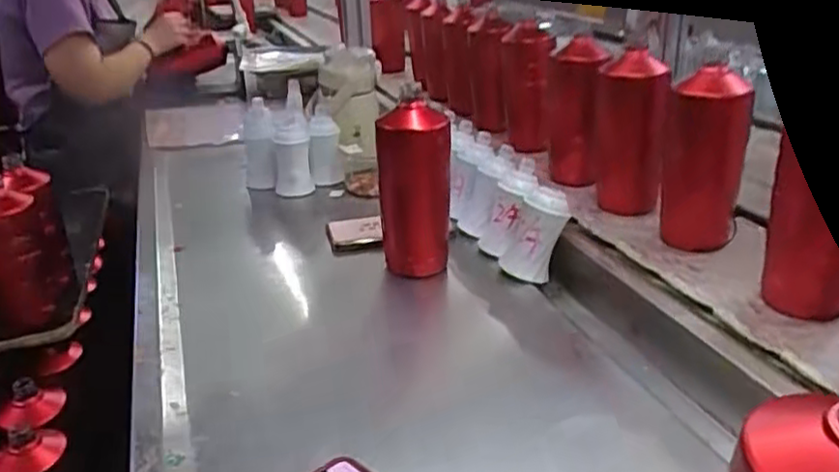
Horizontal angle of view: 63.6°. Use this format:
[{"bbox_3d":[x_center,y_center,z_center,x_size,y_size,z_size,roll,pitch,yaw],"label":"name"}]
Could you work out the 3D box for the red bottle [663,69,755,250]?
[{"bbox_3d":[0.318,-0.089,0.770,0.077,0.189,0.078,-1,25,5],"label":"red bottle"}]

